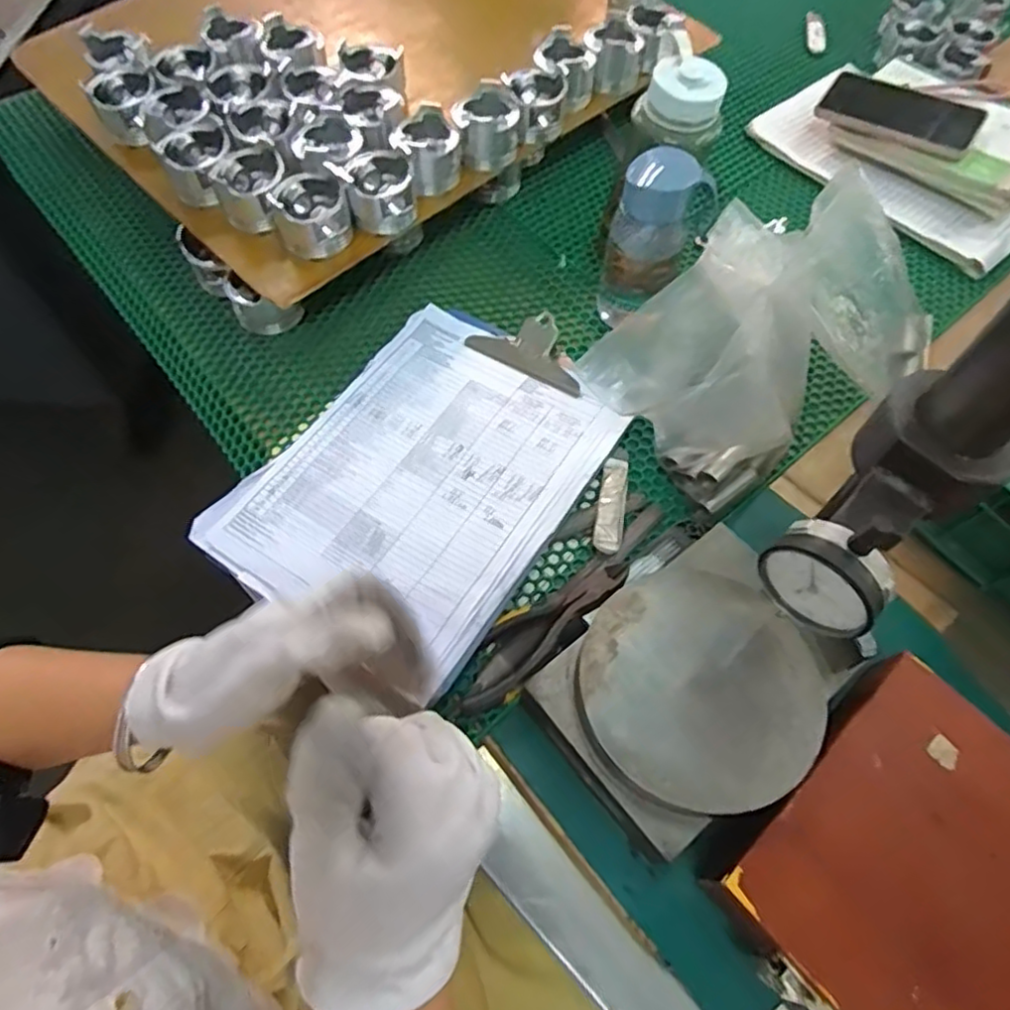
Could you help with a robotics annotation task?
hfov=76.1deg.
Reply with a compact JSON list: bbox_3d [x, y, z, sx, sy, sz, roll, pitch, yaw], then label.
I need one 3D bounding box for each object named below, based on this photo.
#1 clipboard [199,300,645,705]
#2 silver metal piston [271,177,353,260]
[{"bbox_3d":[-0.059,-0.033,0.531,0.233,0.028,0.310,32,66,12],"label":"clipboard"},{"bbox_3d":[-0.172,-0.258,0.576,0.060,0.046,0.060,1,63,-3],"label":"silver metal piston"}]

